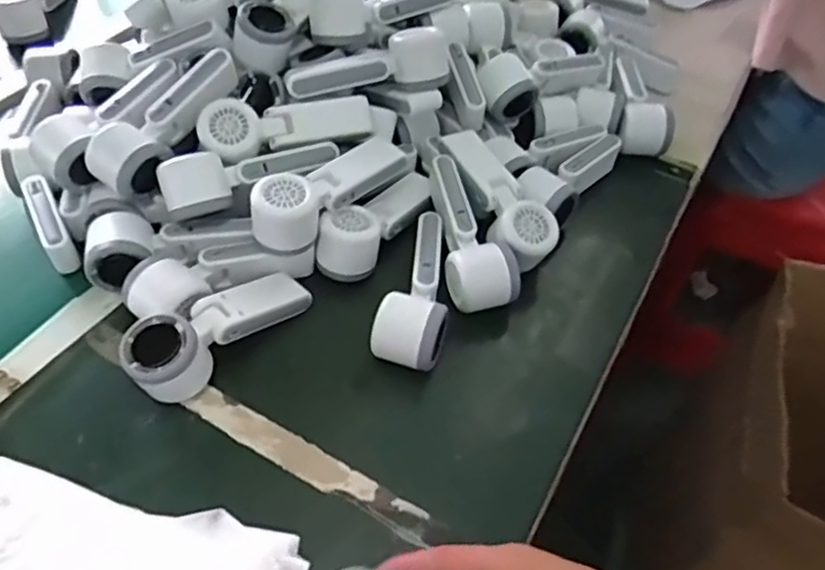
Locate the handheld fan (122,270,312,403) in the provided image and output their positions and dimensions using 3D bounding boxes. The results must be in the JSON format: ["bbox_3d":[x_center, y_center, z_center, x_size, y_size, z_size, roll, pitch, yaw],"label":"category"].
[{"bbox_3d":[-0.162,0.034,0.561,0.061,0.058,0.166,37,57,22],"label":"handheld fan"}]

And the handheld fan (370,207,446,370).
[{"bbox_3d":[0.009,0.000,0.602,0.057,0.046,0.163,13,52,5],"label":"handheld fan"}]

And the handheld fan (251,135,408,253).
[{"bbox_3d":[-0.076,-0.091,0.618,0.054,0.058,0.166,32,55,21],"label":"handheld fan"}]

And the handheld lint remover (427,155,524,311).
[{"bbox_3d":[0.047,-0.051,0.643,0.058,0.055,0.170,-12,52,-13],"label":"handheld lint remover"}]

